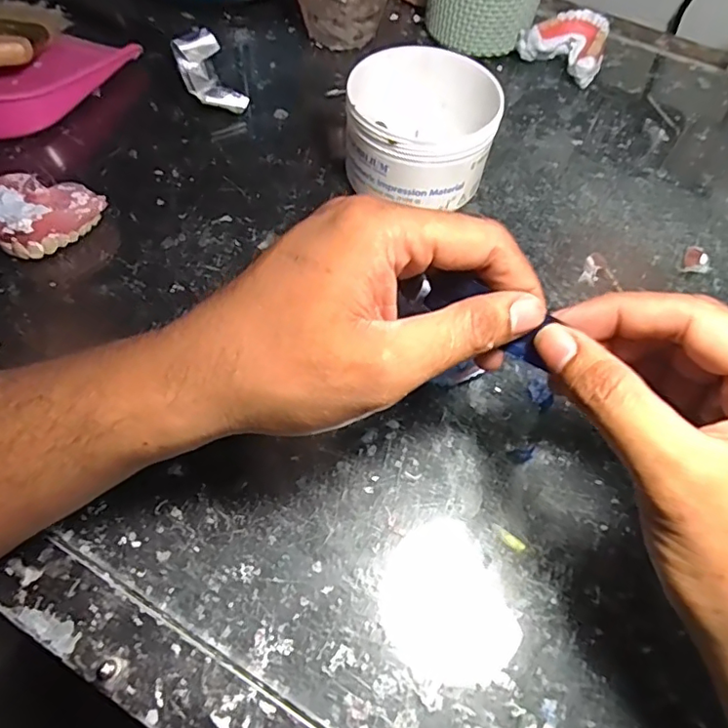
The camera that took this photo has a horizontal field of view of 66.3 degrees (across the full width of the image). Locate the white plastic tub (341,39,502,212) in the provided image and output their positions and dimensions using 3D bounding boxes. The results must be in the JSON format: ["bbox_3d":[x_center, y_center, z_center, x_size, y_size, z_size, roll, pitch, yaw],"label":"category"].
[{"bbox_3d":[0.034,-0.145,0.353,0.089,0.065,0.104,-3,59,-5],"label":"white plastic tub"}]

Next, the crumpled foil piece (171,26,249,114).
[{"bbox_3d":[-0.115,-0.213,0.407,0.033,0.028,0.081,-22,62,-16],"label":"crumpled foil piece"}]

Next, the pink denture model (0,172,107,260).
[{"bbox_3d":[-0.193,-0.095,0.327,0.059,0.027,0.061,-38,68,-23],"label":"pink denture model"}]

